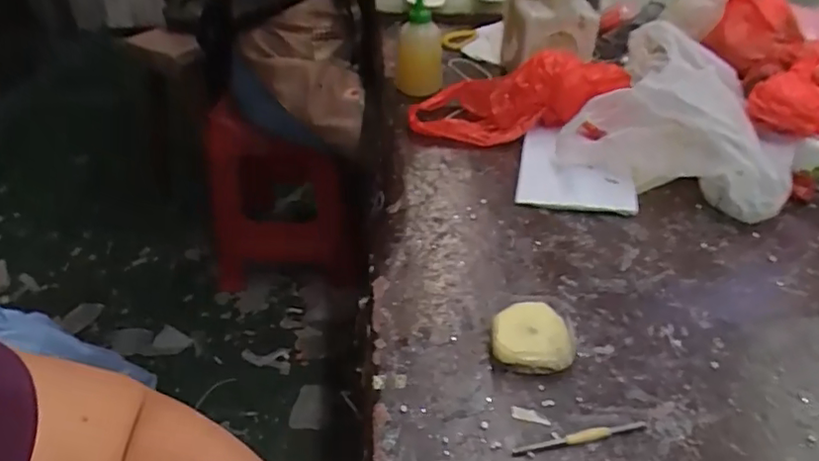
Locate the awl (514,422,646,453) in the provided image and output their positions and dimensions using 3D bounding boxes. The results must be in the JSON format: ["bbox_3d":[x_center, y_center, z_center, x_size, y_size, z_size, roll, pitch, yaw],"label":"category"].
[{"bbox_3d":[0.121,0.146,0.415,0.098,0.004,0.009,-8,38,-10],"label":"awl"}]

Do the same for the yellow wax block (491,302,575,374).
[{"bbox_3d":[0.101,0.086,0.481,0.065,0.029,0.059,6,38,8],"label":"yellow wax block"}]

